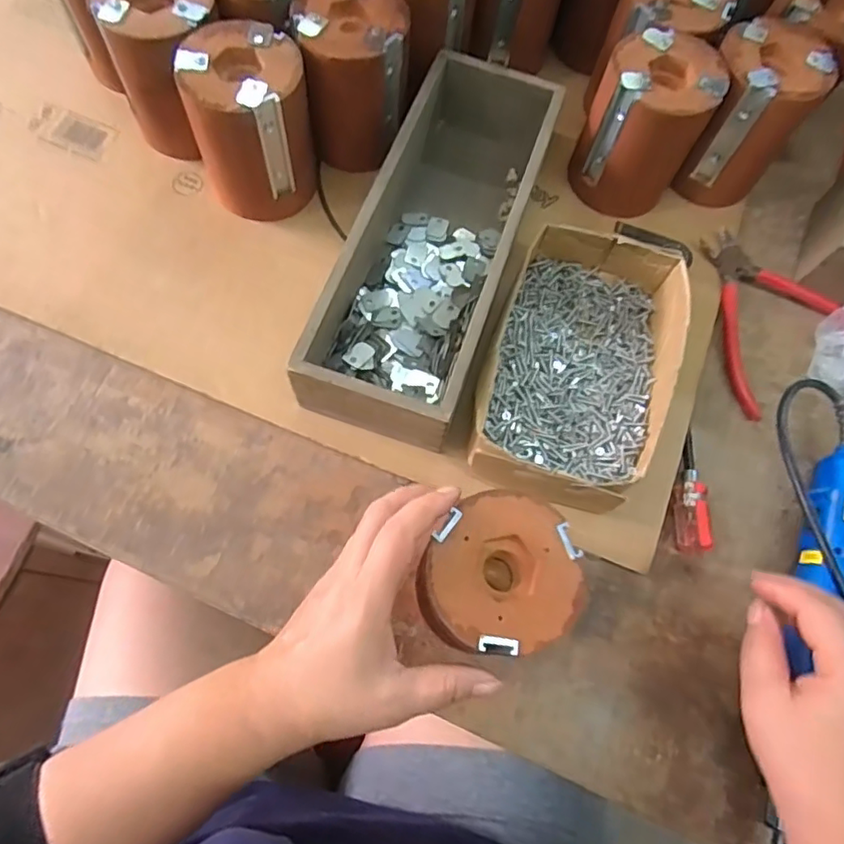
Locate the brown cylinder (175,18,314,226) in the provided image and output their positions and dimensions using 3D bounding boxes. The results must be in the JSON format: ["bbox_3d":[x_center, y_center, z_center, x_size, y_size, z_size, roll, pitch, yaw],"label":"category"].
[{"bbox_3d":[-0.117,-0.207,0.413,0.077,0.099,0.080,-7,72,-6],"label":"brown cylinder"}]

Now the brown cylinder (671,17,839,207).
[{"bbox_3d":[0.244,-0.234,0.446,0.074,0.097,0.088,26,71,5],"label":"brown cylinder"}]

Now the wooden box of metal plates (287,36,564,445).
[{"bbox_3d":[0.015,-0.134,0.416,0.098,0.069,0.292,20,71,3],"label":"wooden box of metal plates"}]

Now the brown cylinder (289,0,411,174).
[{"bbox_3d":[-0.048,-0.249,0.432,0.075,0.093,0.090,-2,71,-5],"label":"brown cylinder"}]

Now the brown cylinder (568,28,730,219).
[{"bbox_3d":[0.163,-0.215,0.435,0.076,0.099,0.075,1,71,-3],"label":"brown cylinder"}]

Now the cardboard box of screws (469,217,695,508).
[{"bbox_3d":[0.103,-0.036,0.396,0.112,0.064,0.187,20,71,3],"label":"cardboard box of screws"}]

